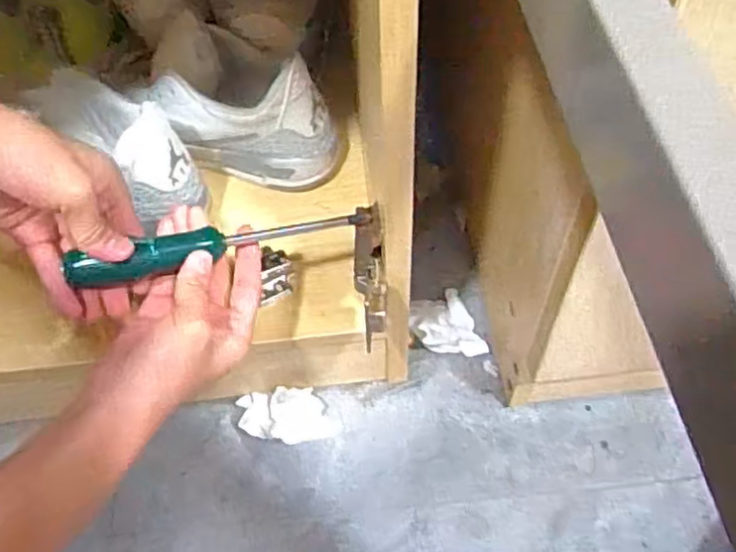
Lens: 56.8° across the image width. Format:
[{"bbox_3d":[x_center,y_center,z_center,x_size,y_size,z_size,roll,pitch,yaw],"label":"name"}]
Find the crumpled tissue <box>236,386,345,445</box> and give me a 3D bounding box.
[{"bbox_3d":[-0.068,0.119,0.582,0.083,0.016,0.045,-6,56,-2],"label":"crumpled tissue"}]

